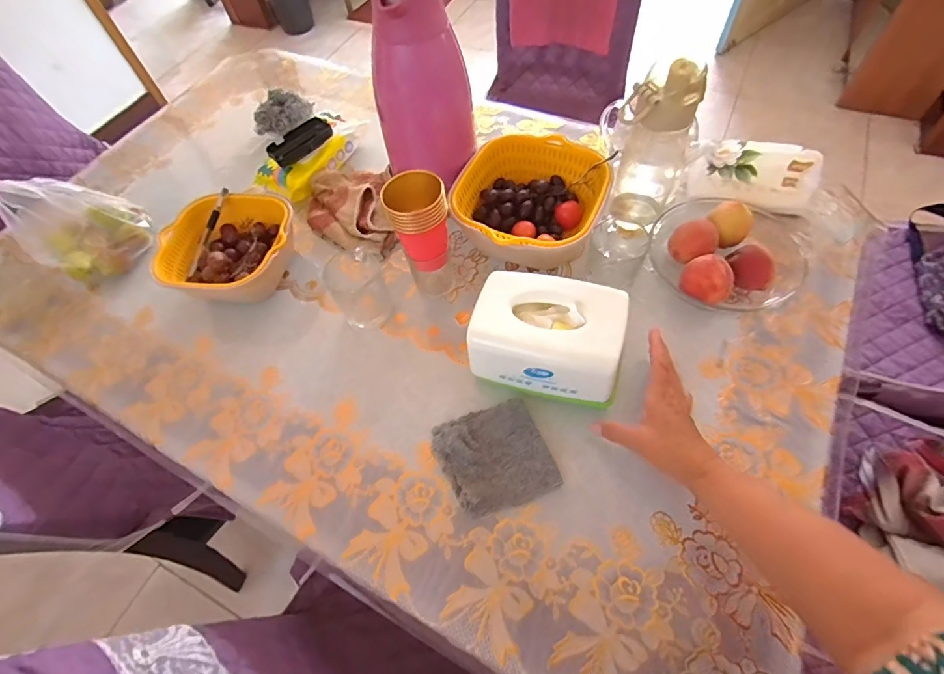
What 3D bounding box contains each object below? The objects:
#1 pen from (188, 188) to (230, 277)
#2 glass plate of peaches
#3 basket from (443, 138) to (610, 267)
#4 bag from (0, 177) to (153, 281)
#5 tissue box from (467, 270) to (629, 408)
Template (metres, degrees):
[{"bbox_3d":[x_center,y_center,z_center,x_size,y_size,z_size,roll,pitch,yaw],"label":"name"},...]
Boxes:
[{"bbox_3d":[-0.385,-0.153,0.658,0.011,0.011,0.137,15,82,13],"label":"pen"},{"bbox_3d":[0.335,-0.118,0.607,0.182,0.064,0.186,-2,59,4],"label":"glass plate of peaches"},{"bbox_3d":[0.080,-0.189,0.652,0.203,0.081,0.201,-2,59,4],"label":"basket"},{"bbox_3d":[-0.583,-0.174,0.677,0.099,0.140,0.141,12,61,12],"label":"bag"},{"bbox_3d":[0.088,0.006,0.533,0.164,0.110,0.119,13,61,12],"label":"tissue box"}]

